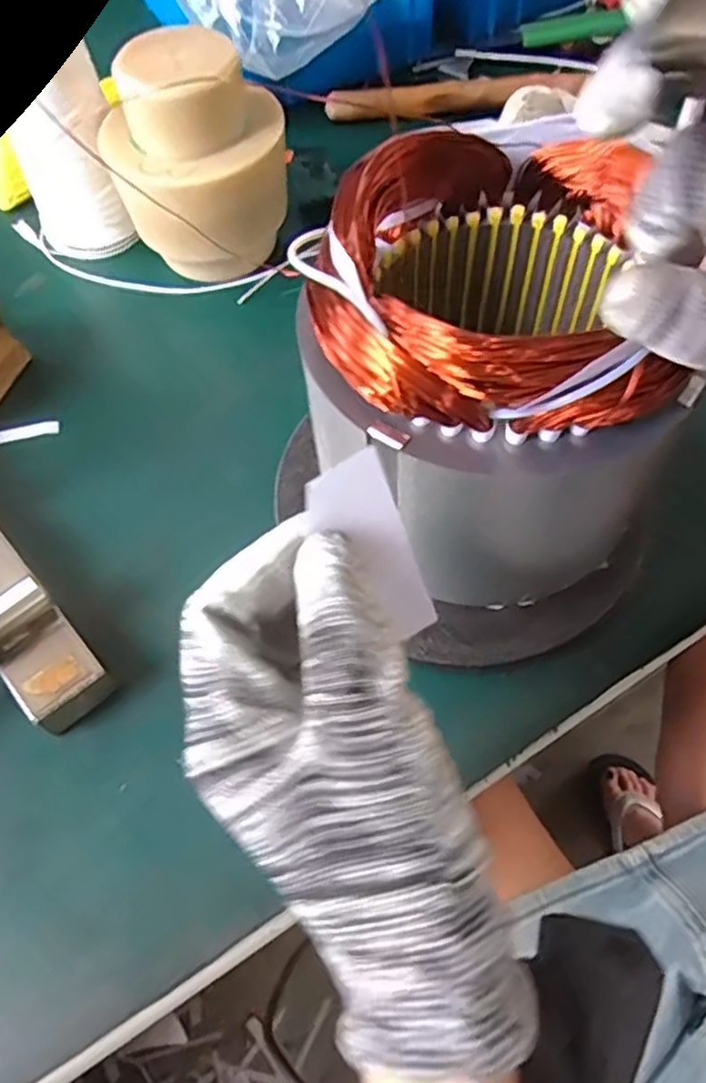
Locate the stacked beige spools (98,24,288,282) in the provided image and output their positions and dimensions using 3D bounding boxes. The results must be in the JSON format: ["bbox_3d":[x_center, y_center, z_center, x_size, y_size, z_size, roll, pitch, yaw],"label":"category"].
[{"bbox_3d":[-0.092,-0.240,0.447,0.088,0.127,0.103,28,66,18],"label":"stacked beige spools"}]

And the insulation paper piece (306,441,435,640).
[{"bbox_3d":[0.007,0.005,0.211,0.023,0.066,0.004,-31,36,-9],"label":"insulation paper piece"}]

